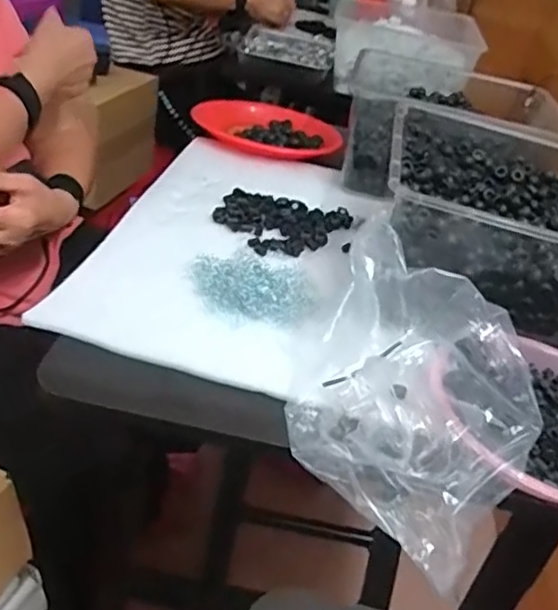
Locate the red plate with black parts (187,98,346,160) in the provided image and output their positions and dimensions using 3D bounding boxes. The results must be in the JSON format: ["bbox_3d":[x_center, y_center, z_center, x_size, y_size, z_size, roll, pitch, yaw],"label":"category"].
[{"bbox_3d":[-0.020,-0.285,1.057,0.223,0.036,0.235,8,33,-6],"label":"red plate with black parts"}]

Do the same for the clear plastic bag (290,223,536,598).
[{"bbox_3d":[0.104,0.057,0.509,0.184,0.102,0.225,24,34,19],"label":"clear plastic bag"}]

